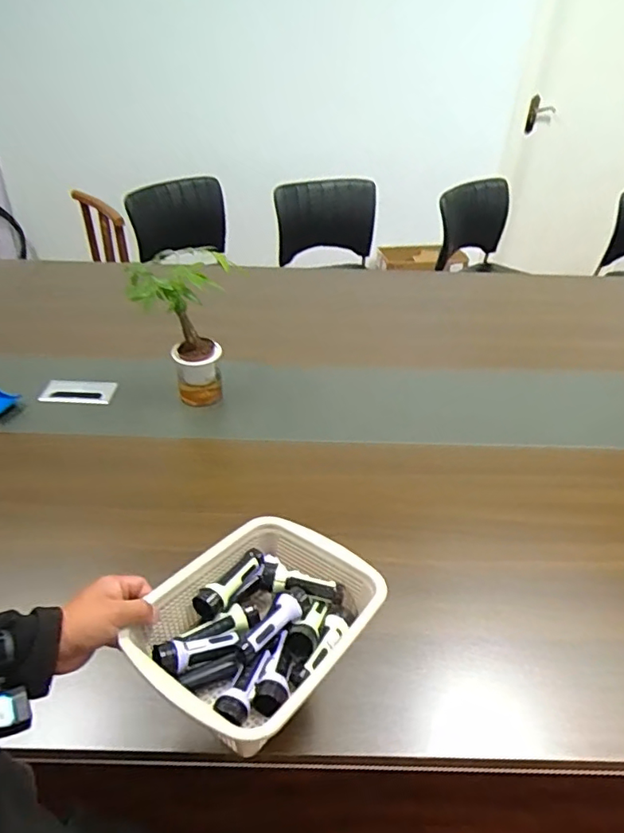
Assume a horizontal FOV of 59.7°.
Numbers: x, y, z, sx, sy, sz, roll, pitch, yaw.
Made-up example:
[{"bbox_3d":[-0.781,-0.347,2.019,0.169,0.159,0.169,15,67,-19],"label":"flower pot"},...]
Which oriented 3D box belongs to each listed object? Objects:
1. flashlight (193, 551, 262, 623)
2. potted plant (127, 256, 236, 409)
[{"bbox_3d":[-0.095,0.191,0.641,0.028,0.028,0.103,17,38,30],"label":"flashlight"},{"bbox_3d":[-0.262,-0.189,1.147,0.189,0.319,0.200,-12,33,-11],"label":"potted plant"}]

